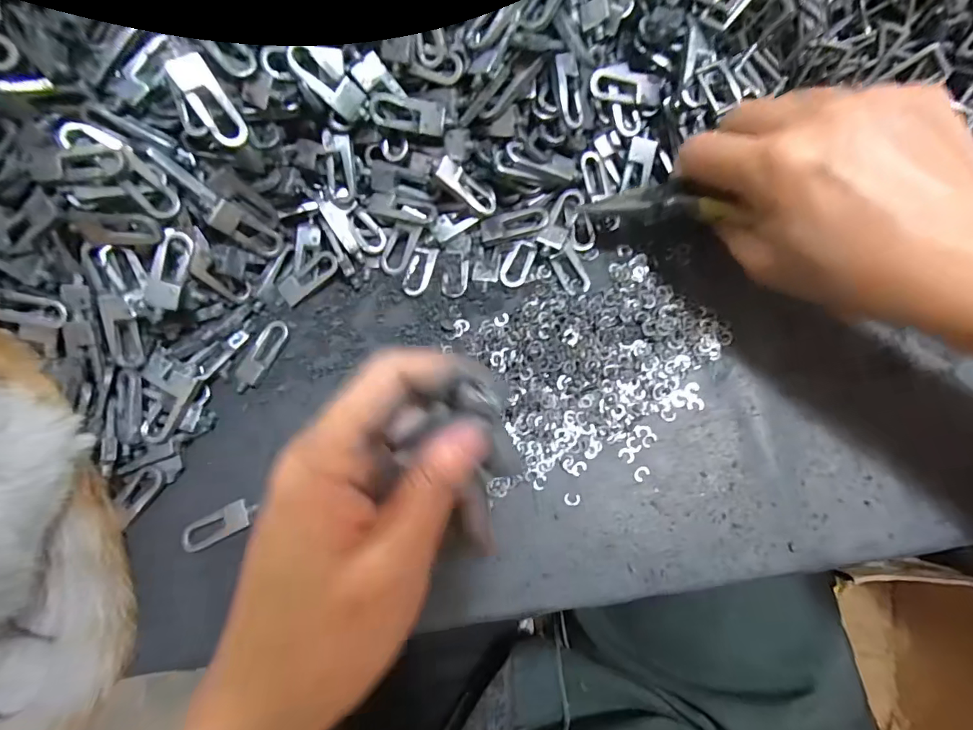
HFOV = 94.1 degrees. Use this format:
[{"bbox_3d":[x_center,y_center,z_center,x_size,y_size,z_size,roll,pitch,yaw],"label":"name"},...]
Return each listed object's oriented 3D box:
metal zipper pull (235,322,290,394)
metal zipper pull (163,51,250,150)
[{"bbox_3d":[-0.128,-0.005,0.257,0.014,0.004,0.044,27,77,3],"label":"metal zipper pull"},{"bbox_3d":[-0.125,-0.119,0.206,0.015,0.004,0.039,-40,117,-23],"label":"metal zipper pull"}]

